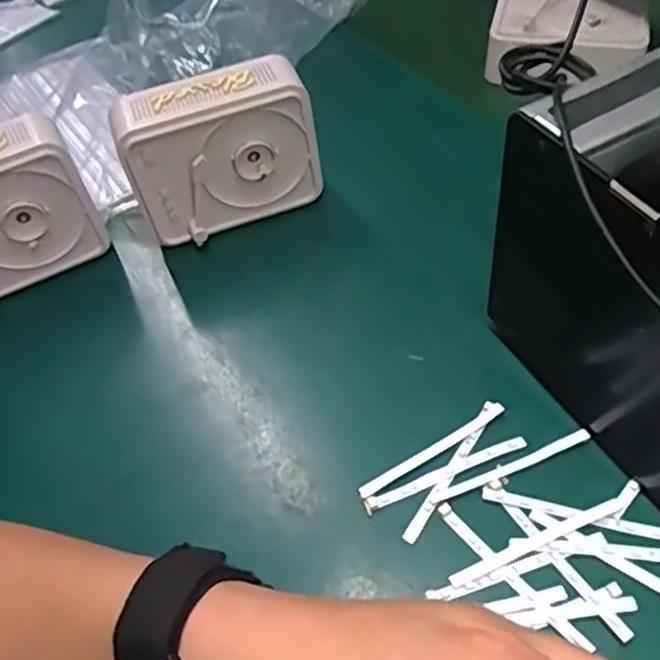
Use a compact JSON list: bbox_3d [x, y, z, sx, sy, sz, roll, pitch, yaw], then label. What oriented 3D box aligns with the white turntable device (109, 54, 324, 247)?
[{"bbox_3d":[-0.072,-0.116,0.464,0.126,0.103,0.045,-18,50,-9],"label":"white turntable device"}]

